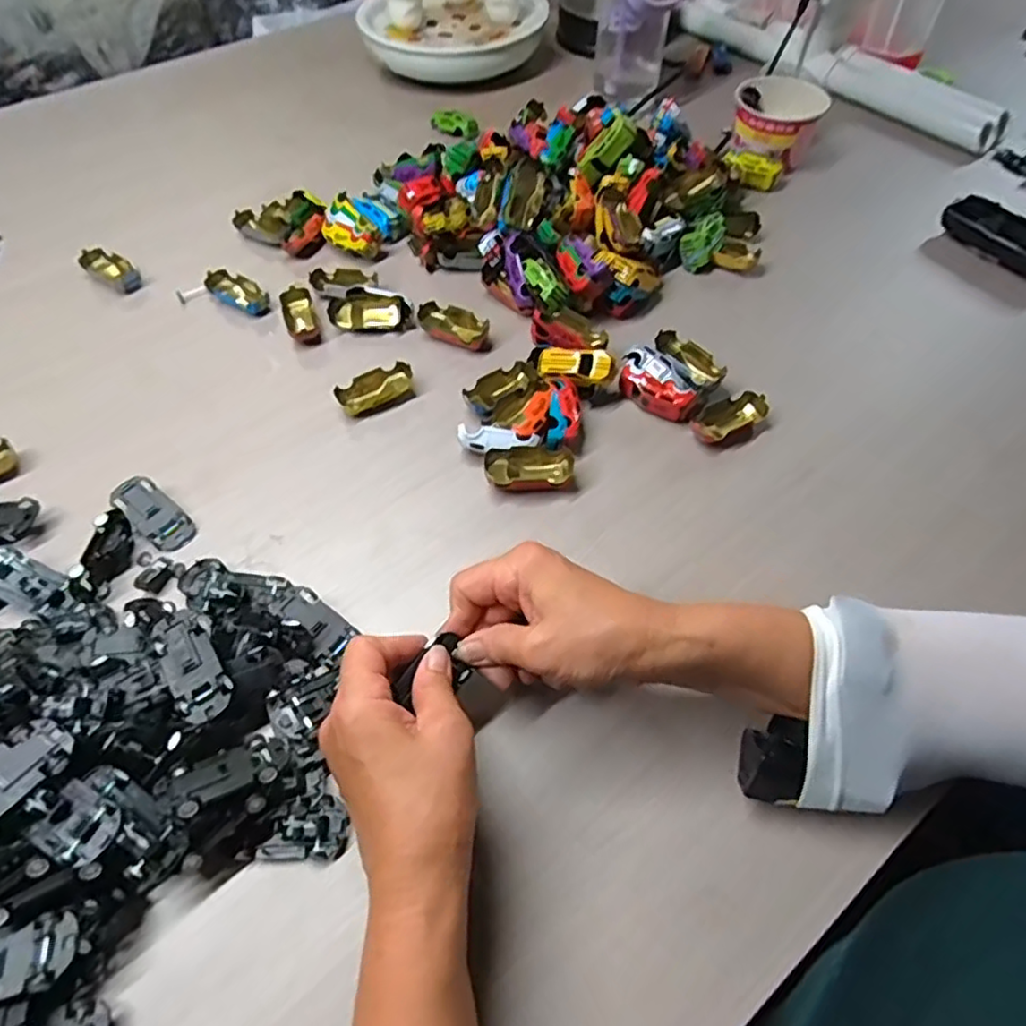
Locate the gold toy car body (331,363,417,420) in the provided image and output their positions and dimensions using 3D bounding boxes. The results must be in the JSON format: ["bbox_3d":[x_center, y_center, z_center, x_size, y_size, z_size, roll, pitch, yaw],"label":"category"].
[{"bbox_3d":[-0.114,-0.102,0.538,0.064,0.018,0.036,-21,59,-14],"label":"gold toy car body"}]

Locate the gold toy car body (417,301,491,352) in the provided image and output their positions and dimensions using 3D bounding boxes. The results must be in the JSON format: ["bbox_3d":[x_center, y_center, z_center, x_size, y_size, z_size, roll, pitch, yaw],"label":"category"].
[{"bbox_3d":[-0.051,-0.167,0.572,0.070,0.016,0.035,31,62,19],"label":"gold toy car body"}]

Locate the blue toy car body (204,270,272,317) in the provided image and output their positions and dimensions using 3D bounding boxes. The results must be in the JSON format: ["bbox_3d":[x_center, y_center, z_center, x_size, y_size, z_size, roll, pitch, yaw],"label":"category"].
[{"bbox_3d":[-0.257,-0.207,0.602,0.065,0.017,0.031,30,61,18],"label":"blue toy car body"}]

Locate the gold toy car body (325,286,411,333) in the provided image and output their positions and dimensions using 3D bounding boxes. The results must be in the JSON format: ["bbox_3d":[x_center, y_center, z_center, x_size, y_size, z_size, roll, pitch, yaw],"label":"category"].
[{"bbox_3d":[-0.128,-0.183,0.581,0.072,0.024,0.029,9,57,6],"label":"gold toy car body"}]

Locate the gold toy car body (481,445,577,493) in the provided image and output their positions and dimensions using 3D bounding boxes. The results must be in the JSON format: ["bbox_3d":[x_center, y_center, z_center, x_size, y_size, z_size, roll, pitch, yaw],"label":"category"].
[{"bbox_3d":[0.013,-0.031,0.480,0.066,0.021,0.032,1,56,0],"label":"gold toy car body"}]

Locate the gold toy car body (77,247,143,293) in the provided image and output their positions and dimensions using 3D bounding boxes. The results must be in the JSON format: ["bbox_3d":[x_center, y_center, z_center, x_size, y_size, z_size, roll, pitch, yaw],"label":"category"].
[{"bbox_3d":[-0.392,-0.238,0.628,0.054,0.022,0.032,27,61,17],"label":"gold toy car body"}]

